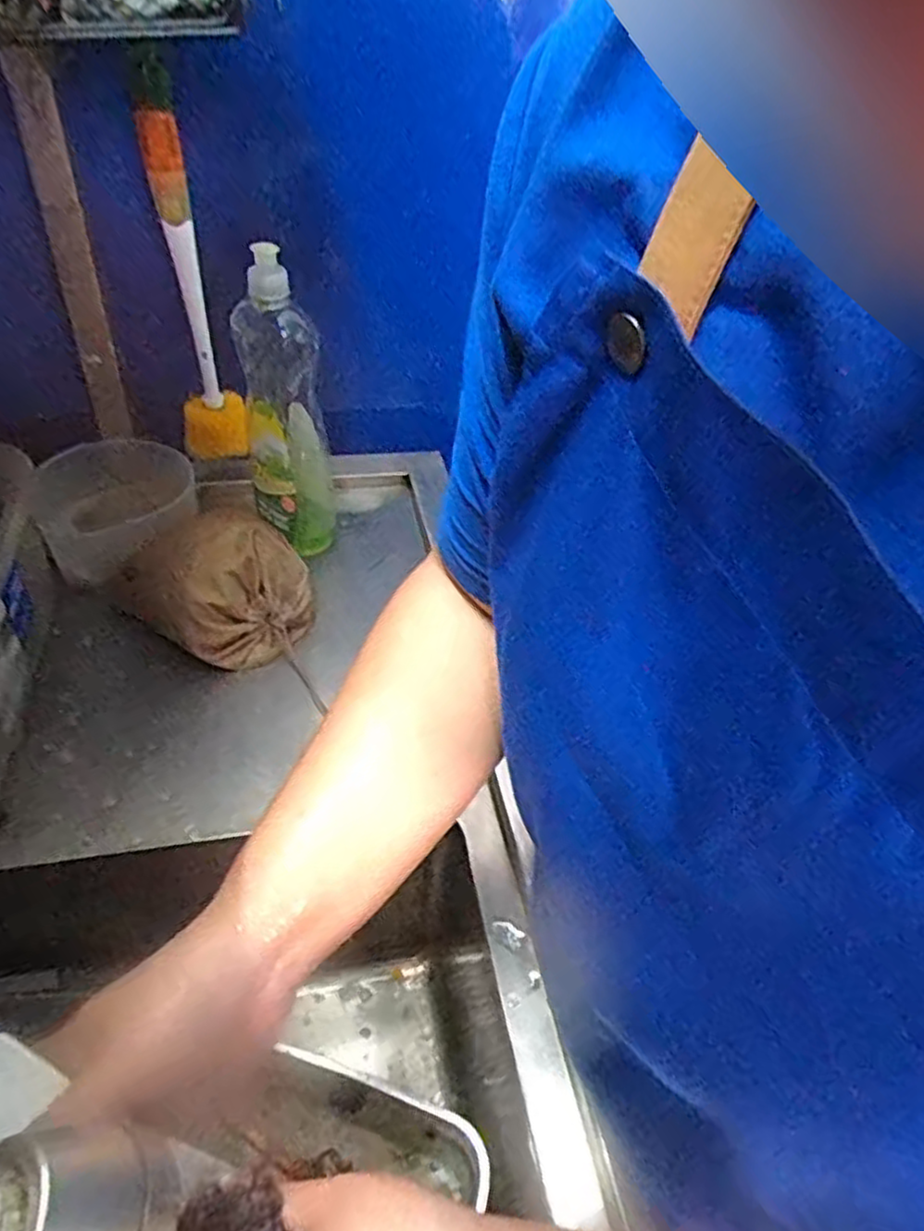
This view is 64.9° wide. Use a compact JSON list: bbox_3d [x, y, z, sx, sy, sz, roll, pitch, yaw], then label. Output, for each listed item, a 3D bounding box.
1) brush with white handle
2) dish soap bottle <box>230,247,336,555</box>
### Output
[{"bbox_3d":[-0.239,-0.293,0.640,0.055,0.321,0.059,-11,45,-17],"label":"brush with white handle"},{"bbox_3d":[-0.157,-0.178,0.644,0.072,0.256,0.056,-4,44,-10],"label":"dish soap bottle"}]

